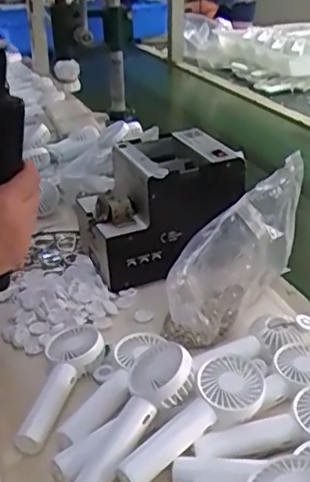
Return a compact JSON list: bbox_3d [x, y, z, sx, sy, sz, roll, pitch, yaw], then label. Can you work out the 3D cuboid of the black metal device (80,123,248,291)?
[{"bbox_3d":[0.003,-0.044,0.769,0.174,0.144,0.131,-10,29,-20],"label":"black metal device"}]

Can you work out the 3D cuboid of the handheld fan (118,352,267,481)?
[{"bbox_3d":[0.032,0.147,0.493,0.143,0.028,0.051,-34,40,-24],"label":"handheld fan"}]

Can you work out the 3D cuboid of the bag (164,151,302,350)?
[{"bbox_3d":[0.088,0.003,0.656,0.068,0.153,0.177,19,33,32],"label":"bag"}]

